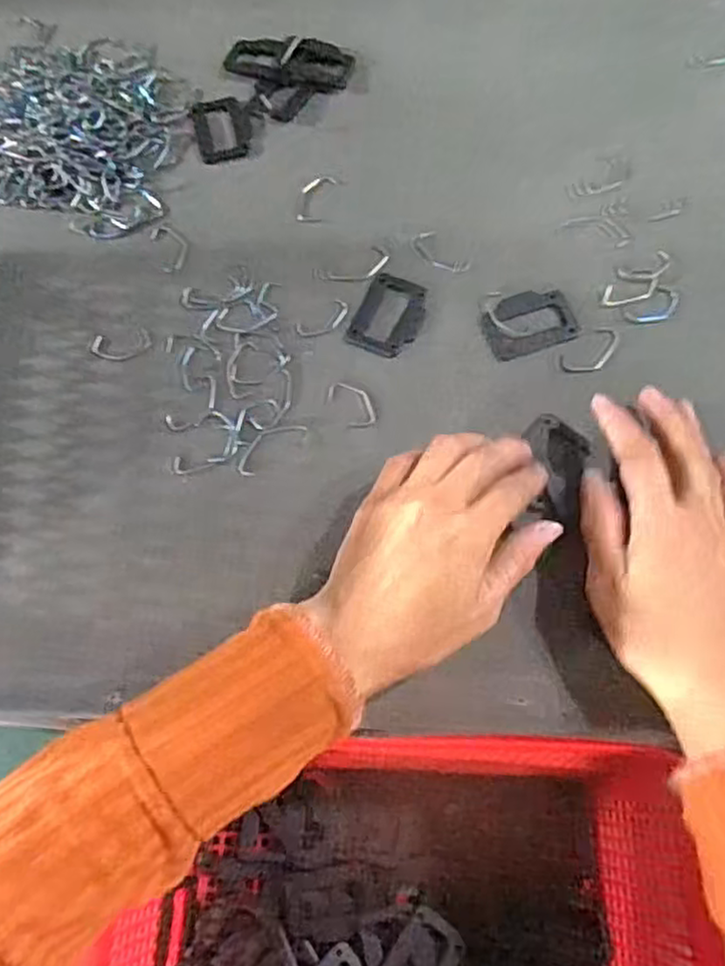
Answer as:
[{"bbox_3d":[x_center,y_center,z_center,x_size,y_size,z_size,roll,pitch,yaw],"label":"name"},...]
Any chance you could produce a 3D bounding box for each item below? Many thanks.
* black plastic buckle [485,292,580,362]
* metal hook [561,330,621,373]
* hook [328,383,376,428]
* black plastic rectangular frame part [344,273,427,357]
[{"bbox_3d":[0.097,-0.095,0.404,0.052,0.004,0.038,-17,69,-4],"label":"black plastic buckle"},{"bbox_3d":[0.132,-0.074,0.396,0.039,0.004,0.020,-35,71,-11],"label":"metal hook"},{"bbox_3d":[-0.006,-0.045,0.396,0.020,0.004,0.033,-36,71,-11],"label":"hook"},{"bbox_3d":[0.016,-0.099,0.411,0.038,0.004,0.051,22,71,11],"label":"black plastic rectangular frame part"}]

